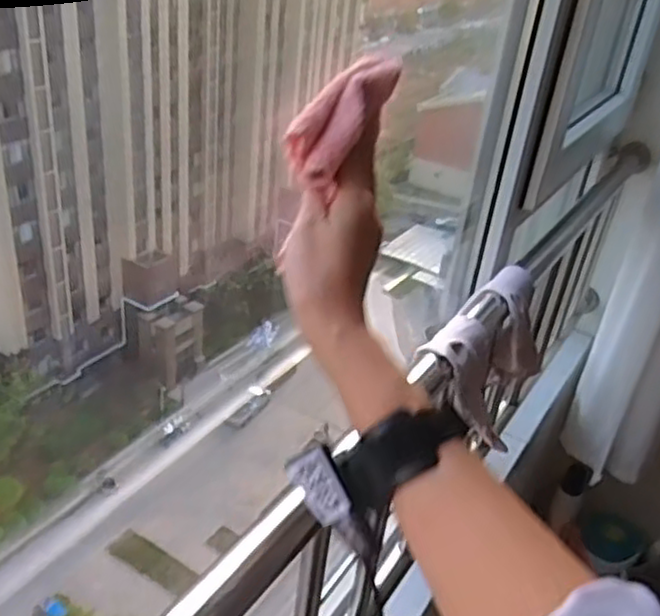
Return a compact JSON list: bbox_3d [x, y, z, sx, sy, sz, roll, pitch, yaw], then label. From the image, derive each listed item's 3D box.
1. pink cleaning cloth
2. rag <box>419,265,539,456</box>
[{"bbox_3d":[0.013,-0.126,0.461,0.030,0.042,0.116,22,60,23],"label":"pink cleaning cloth"},{"bbox_3d":[0.180,0.059,0.784,0.086,0.132,0.236,23,35,25],"label":"rag"}]

